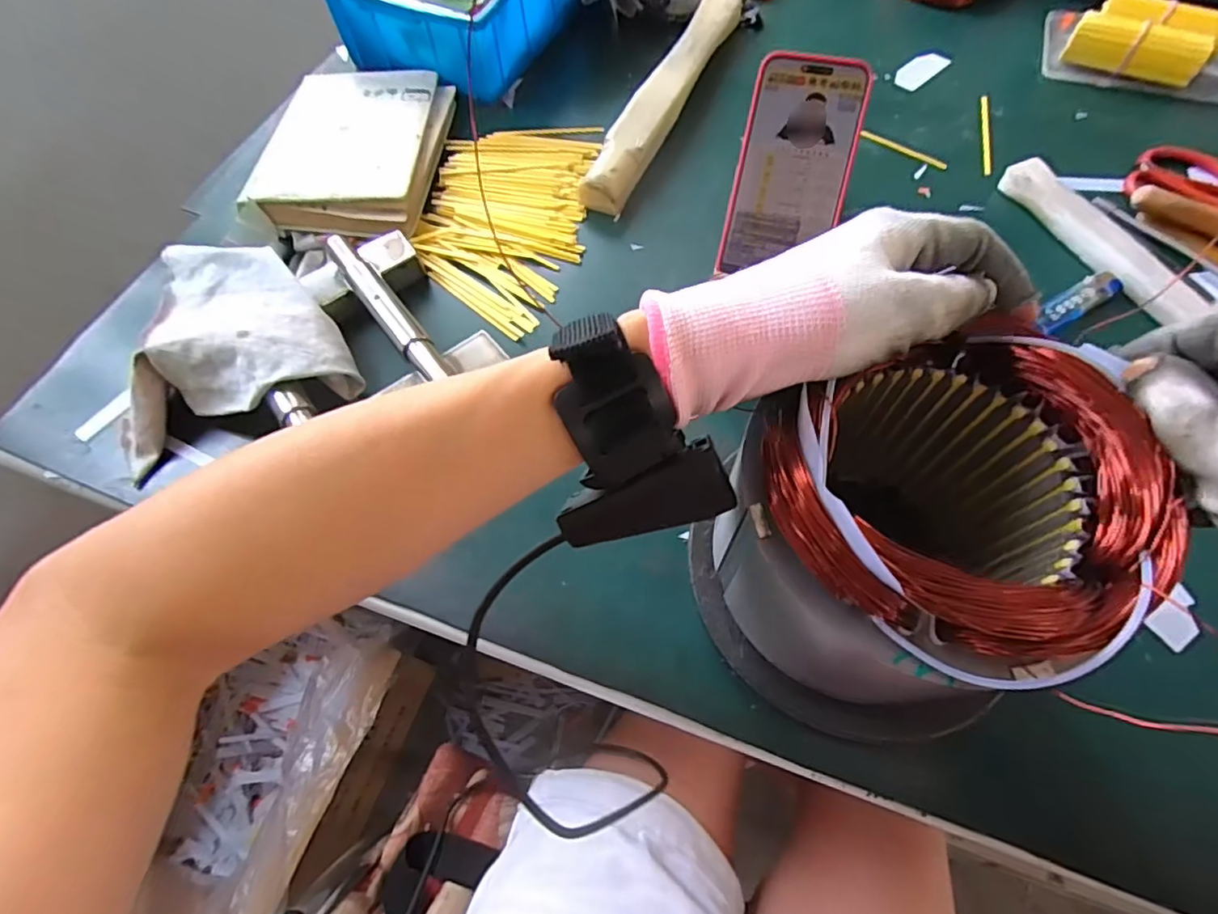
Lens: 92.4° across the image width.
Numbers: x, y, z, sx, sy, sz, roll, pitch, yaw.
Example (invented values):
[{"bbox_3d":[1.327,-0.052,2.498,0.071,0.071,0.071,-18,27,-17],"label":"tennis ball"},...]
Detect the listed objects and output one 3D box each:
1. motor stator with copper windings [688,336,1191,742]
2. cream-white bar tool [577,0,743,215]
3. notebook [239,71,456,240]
[{"bbox_3d":[0.138,0.054,0.274,0.146,0.172,0.140,-1,63,2],"label":"motor stator with copper windings"},{"bbox_3d":[0.059,-0.362,0.579,0.041,0.032,0.340,22,66,14],"label":"cream-white bar tool"},{"bbox_3d":[-0.239,-0.292,0.552,0.149,0.036,0.219,2,63,4],"label":"notebook"}]

